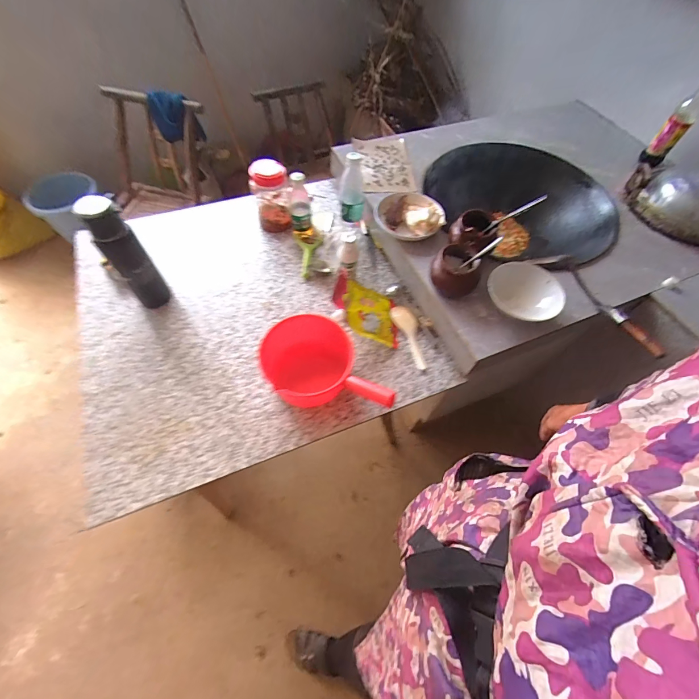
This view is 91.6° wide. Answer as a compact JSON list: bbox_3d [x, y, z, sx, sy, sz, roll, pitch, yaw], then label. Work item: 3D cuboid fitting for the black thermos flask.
[{"bbox_3d":[-0.477,-0.194,0.738,0.071,0.265,0.064,-35,68,-24],"label":"black thermos flask"}]

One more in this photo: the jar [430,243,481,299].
[{"bbox_3d":[0.223,-0.168,0.737,0.103,0.086,0.089,-19,63,-17],"label":"jar"}]

